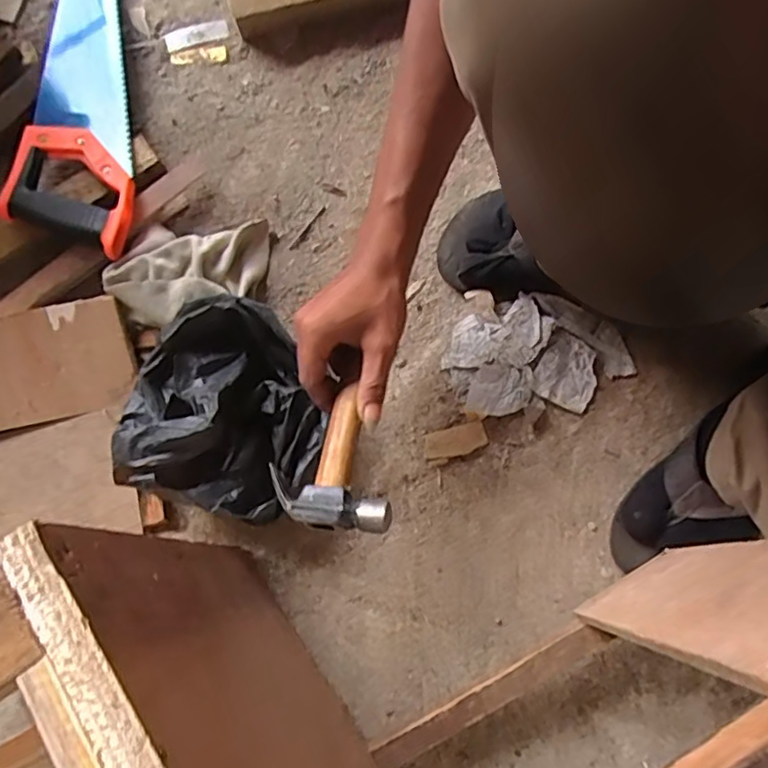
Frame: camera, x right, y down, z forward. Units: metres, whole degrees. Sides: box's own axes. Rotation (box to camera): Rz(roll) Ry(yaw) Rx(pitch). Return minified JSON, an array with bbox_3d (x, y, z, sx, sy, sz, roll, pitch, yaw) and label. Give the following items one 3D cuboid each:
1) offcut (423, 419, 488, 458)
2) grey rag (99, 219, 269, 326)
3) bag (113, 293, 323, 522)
[{"bbox_3d":[0.068,0.054,0.578,0.061,0.004,0.027,-15,80,-4],"label":"offcut"},{"bbox_3d":[-0.189,-0.111,0.590,0.148,0.036,0.095,-7,80,-2],"label":"grey rag"},{"bbox_3d":[-0.136,0.019,0.536,0.167,0.094,0.180,11,80,1],"label":"bag"}]

